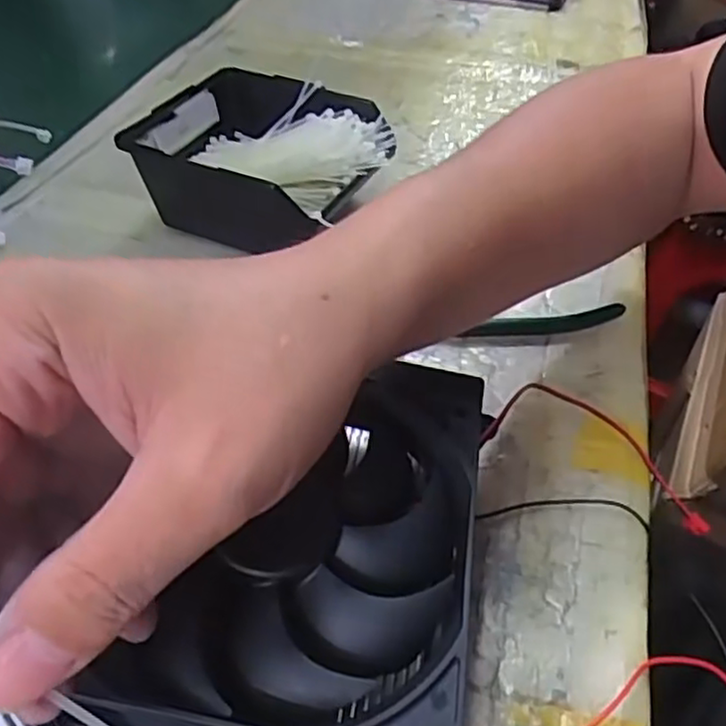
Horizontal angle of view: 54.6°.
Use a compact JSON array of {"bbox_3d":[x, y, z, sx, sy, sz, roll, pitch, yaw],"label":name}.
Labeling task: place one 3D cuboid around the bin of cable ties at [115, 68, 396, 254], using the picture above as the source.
[{"bbox_3d":[-0.058,-0.125,0.446,0.135,0.063,0.118,21,48,17],"label":"bin of cable ties"}]

